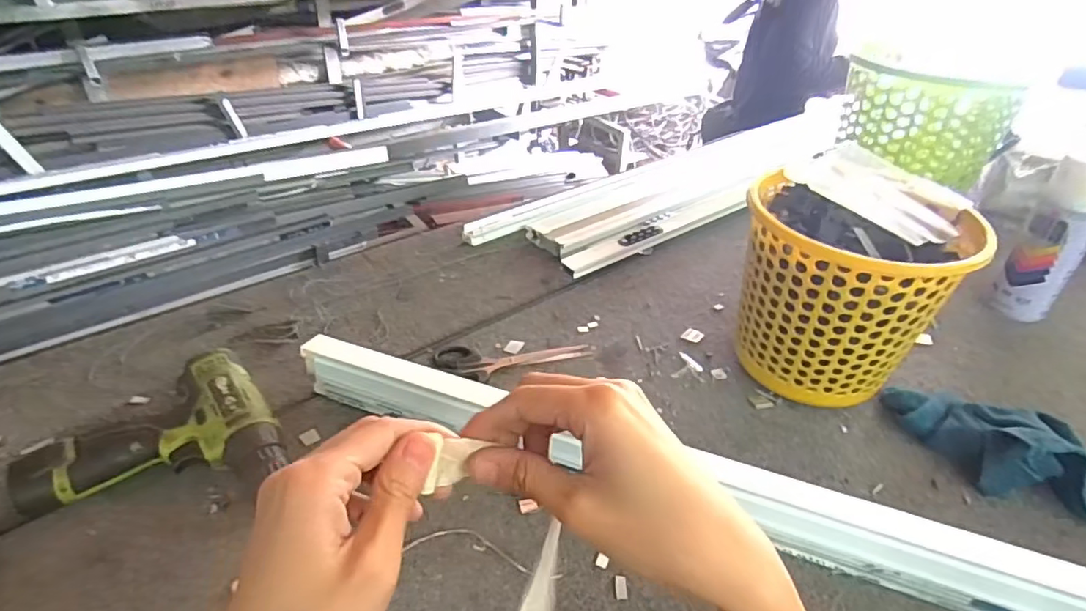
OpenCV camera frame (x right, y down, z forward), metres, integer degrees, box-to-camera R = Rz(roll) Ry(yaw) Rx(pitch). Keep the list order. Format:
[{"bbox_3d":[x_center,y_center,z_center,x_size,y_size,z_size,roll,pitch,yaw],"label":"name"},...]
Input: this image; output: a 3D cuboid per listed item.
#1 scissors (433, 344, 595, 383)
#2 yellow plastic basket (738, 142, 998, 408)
[{"bbox_3d":[-0.033,0.061,0.635,0.170,0.005,0.060,-1,36,-2],"label":"scissors"},{"bbox_3d":[0.293,-0.009,0.581,0.189,0.190,0.182,14,37,17],"label":"yellow plastic basket"}]

